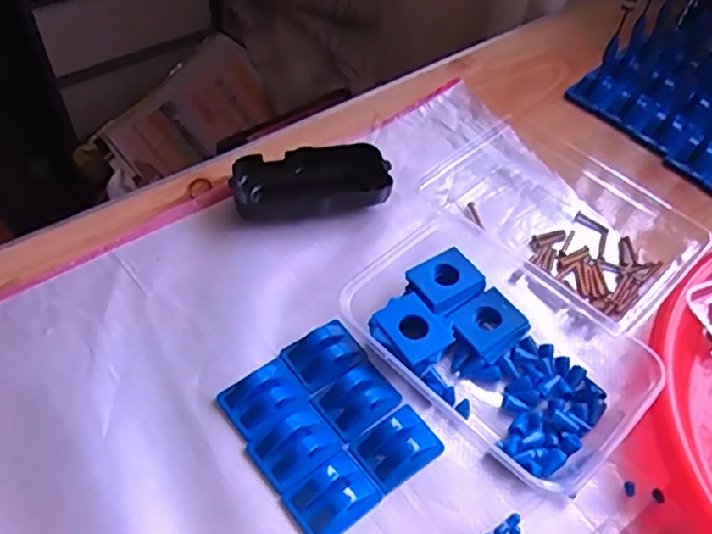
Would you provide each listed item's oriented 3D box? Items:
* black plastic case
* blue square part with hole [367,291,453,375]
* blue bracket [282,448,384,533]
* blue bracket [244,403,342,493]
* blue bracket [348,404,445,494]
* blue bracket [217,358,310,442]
[{"bbox_3d":[-0.032,-0.059,0.476,0.108,0.027,0.047,-6,52,-8],"label":"black plastic case"},{"bbox_3d":[0.033,0.038,0.396,0.038,0.009,0.045,-33,62,-23],"label":"blue square part with hole"},{"bbox_3d":[-0.012,0.119,0.345,0.044,0.011,0.033,-33,60,-26],"label":"blue bracket"},{"bbox_3d":[-0.032,0.097,0.359,0.044,0.011,0.035,-31,59,-25],"label":"blue bracket"},{"bbox_3d":[0.023,0.097,0.365,0.046,0.013,0.034,-32,59,-25],"label":"blue bracket"},{"bbox_3d":[-0.052,0.074,0.377,0.043,0.010,0.036,-32,59,-25],"label":"blue bracket"}]

